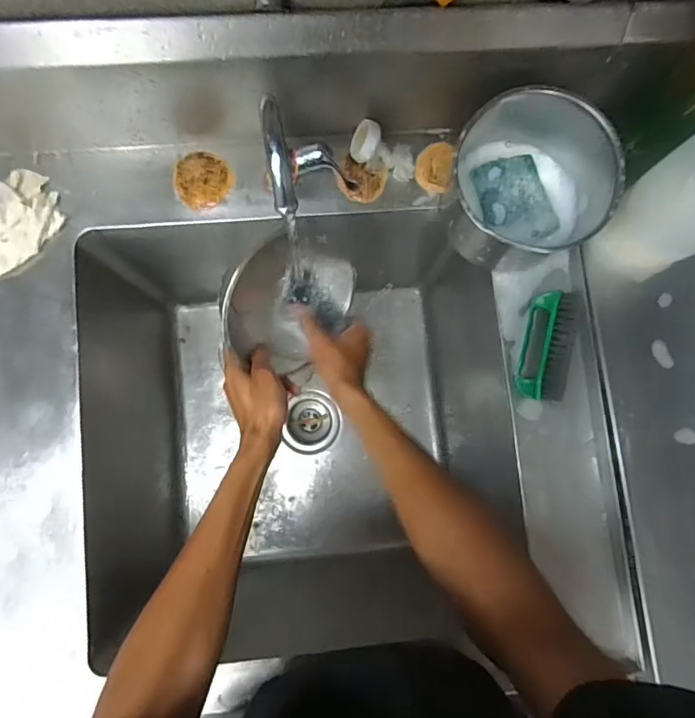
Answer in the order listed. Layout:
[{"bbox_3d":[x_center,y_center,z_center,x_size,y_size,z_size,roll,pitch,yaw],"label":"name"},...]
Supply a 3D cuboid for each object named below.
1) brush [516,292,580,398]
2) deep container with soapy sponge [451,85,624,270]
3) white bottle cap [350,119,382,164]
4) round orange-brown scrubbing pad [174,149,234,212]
[{"bbox_3d":[0.240,-0.017,0.557,0.058,0.042,0.131,17,83,-4],"label":"brush"},{"bbox_3d":[0.204,-0.201,0.534,0.172,0.100,0.188,1,84,-6],"label":"deep container with soapy sponge"},{"bbox_3d":[0.022,-0.263,0.571,0.019,0.042,0.047,-3,109,-39],"label":"white bottle cap"},{"bbox_3d":[-0.181,-0.221,0.584,0.069,0.013,0.069,1,84,-6],"label":"round orange-brown scrubbing pad"}]

